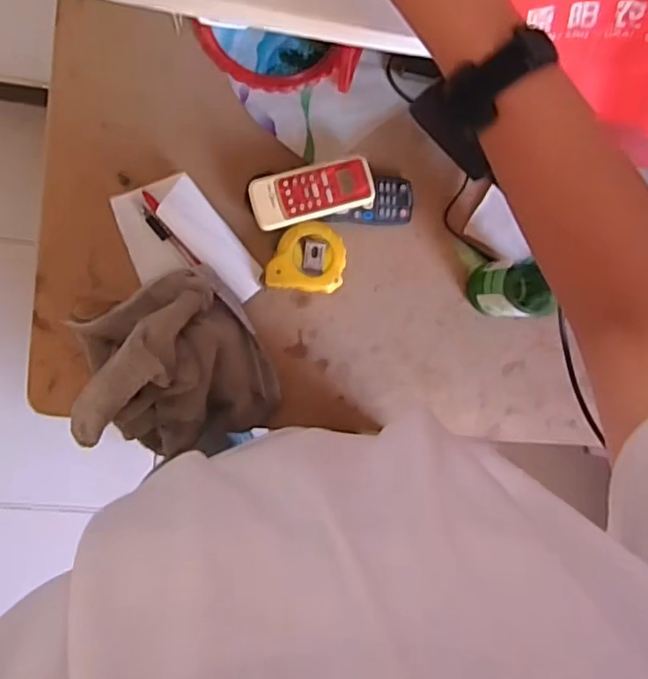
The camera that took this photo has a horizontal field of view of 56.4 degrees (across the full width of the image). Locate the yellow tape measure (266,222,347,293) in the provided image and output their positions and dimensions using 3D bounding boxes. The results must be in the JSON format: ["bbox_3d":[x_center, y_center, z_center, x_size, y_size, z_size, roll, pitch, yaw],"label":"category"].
[{"bbox_3d":[-0.019,-0.092,0.678,0.083,0.040,0.074,8,92,-8],"label":"yellow tape measure"}]

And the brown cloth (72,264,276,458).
[{"bbox_3d":[-0.160,0.036,0.623,0.201,0.106,0.184,-23,96,-6],"label":"brown cloth"}]

